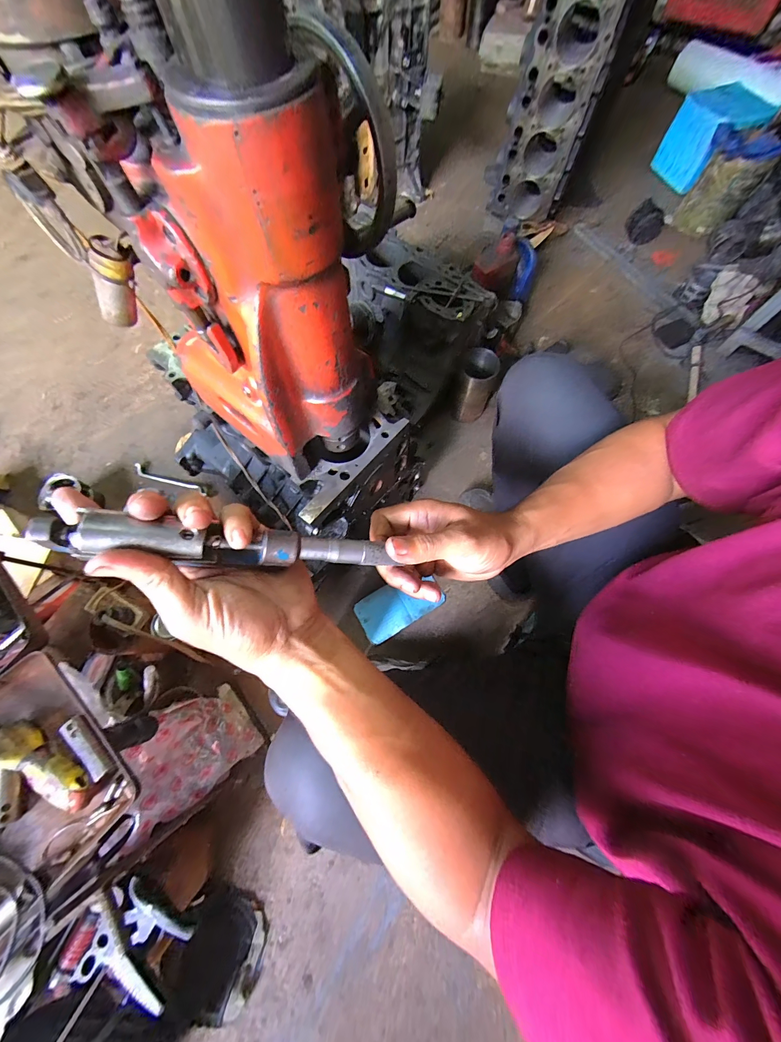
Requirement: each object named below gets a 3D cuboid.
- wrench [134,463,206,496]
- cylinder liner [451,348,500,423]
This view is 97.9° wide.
[{"bbox_3d":[-0.561,-0.105,0.868,0.203,0.017,0.027,17,70,7],"label":"wrench"},{"bbox_3d":[0.215,-0.337,0.874,0.091,0.173,0.096,21,71,8],"label":"cylinder liner"}]

